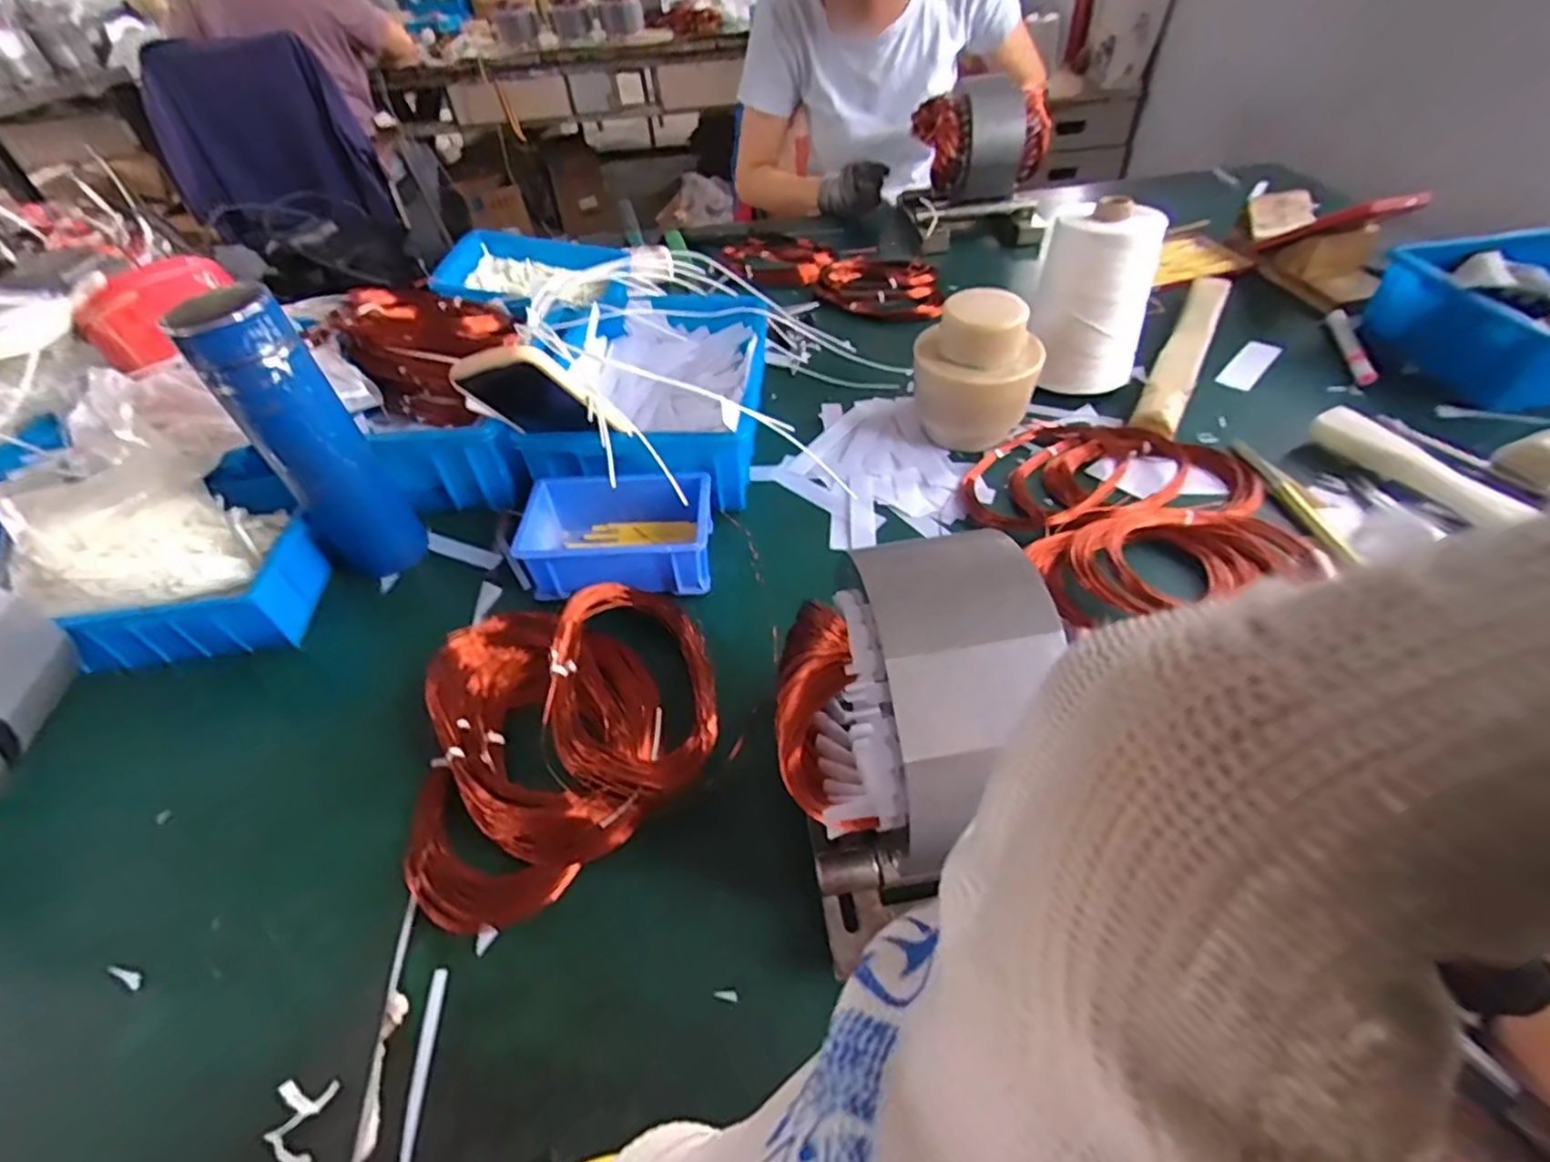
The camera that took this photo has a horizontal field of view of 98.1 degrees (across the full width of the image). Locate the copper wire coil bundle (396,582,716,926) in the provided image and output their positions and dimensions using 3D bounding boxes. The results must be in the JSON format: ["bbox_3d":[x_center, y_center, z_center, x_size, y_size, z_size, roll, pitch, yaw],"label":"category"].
[{"bbox_3d":[-0.128,0.095,0.431,0.176,0.039,0.205,-9,47,-3],"label":"copper wire coil bundle"}]

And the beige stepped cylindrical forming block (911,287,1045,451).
[{"bbox_3d":[0.186,-0.191,0.618,0.098,0.123,0.090,-2,47,3],"label":"beige stepped cylindrical forming block"}]

